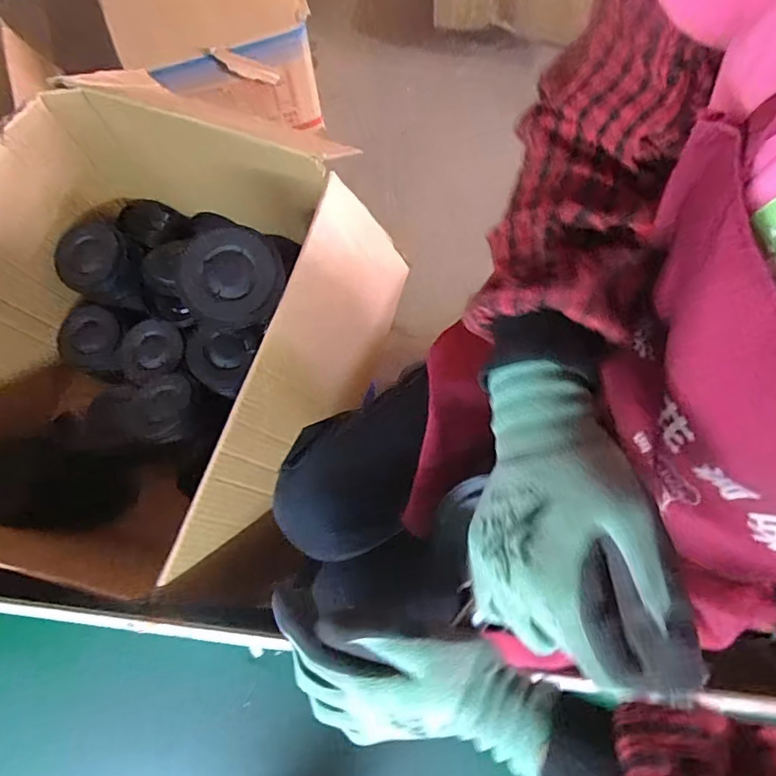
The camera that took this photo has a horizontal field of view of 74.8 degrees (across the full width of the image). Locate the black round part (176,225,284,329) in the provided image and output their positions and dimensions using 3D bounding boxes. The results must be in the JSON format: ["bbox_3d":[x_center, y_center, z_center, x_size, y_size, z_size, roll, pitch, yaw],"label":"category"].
[{"bbox_3d":[-0.191,-0.135,0.621,0.121,0.034,0.121,1,86,-9],"label":"black round part"}]

